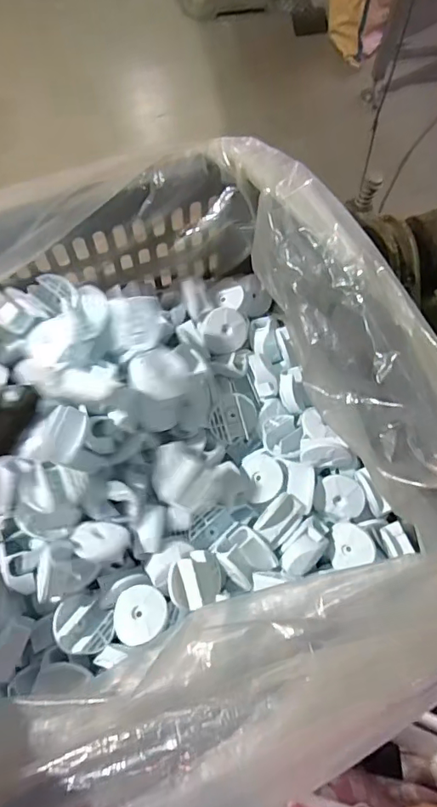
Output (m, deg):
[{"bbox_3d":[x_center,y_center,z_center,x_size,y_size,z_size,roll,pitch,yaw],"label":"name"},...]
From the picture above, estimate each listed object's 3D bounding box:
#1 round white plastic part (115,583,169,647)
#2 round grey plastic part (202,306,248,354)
[{"bbox_3d":[-0.065,0.174,0.422,0.046,0.006,0.046,-8,59,14],"label":"round white plastic part"},{"bbox_3d":[0.006,-0.076,0.536,0.045,0.017,0.045,2,82,-13],"label":"round grey plastic part"}]

